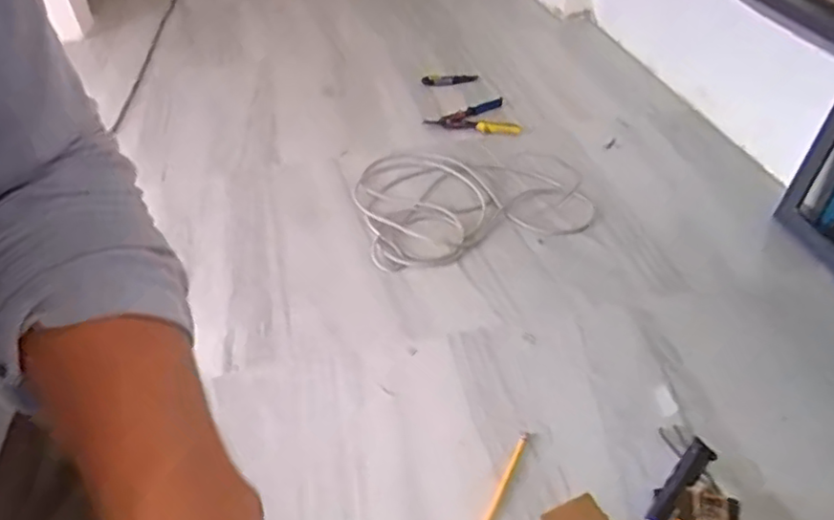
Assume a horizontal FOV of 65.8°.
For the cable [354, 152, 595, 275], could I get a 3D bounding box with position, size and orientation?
[{"bbox_3d":[0.138,-0.149,1.415,0.539,0.050,0.440,-13,41,-10],"label":"cable"}]

